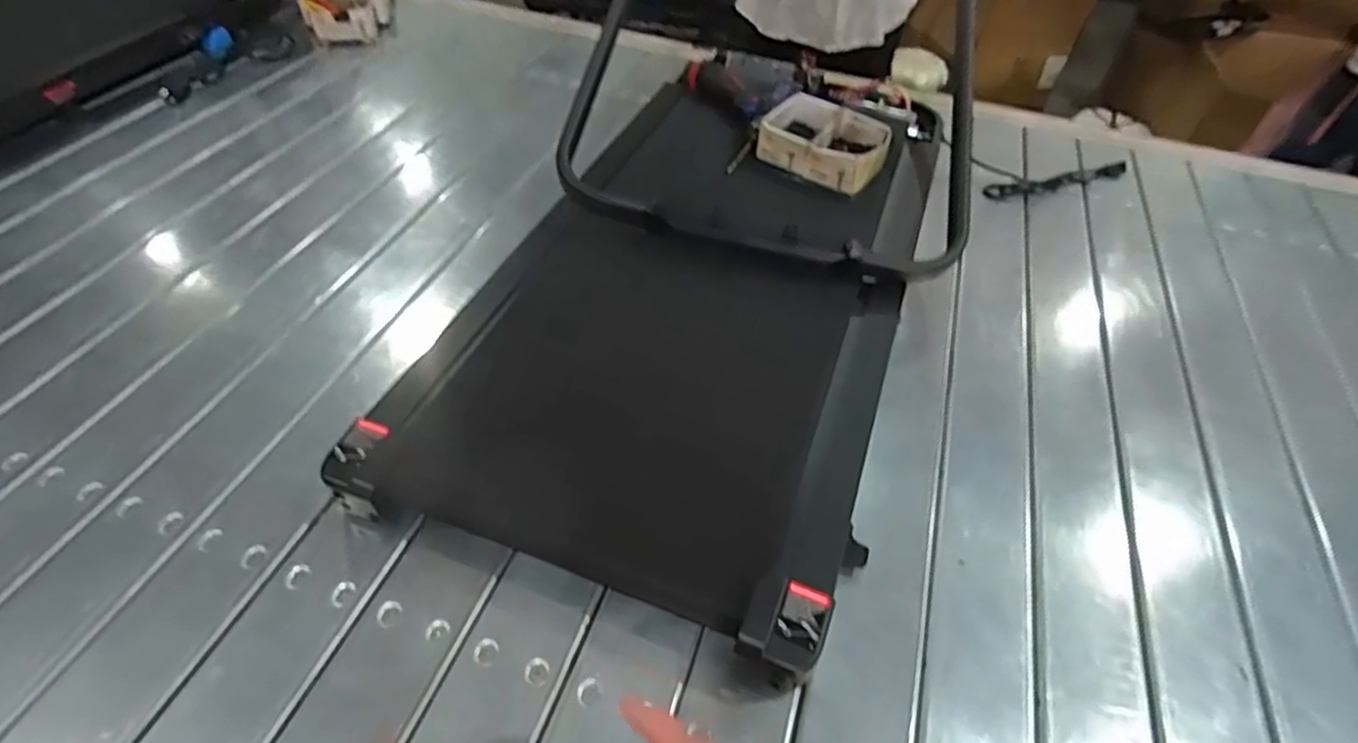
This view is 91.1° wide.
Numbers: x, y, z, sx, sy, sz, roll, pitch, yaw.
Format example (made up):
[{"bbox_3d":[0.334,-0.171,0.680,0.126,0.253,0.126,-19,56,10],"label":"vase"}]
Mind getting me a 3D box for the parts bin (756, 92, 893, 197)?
[{"bbox_3d":[0.228,-0.354,1.024,0.183,0.056,0.153,27,52,19],"label":"parts bin"}]

